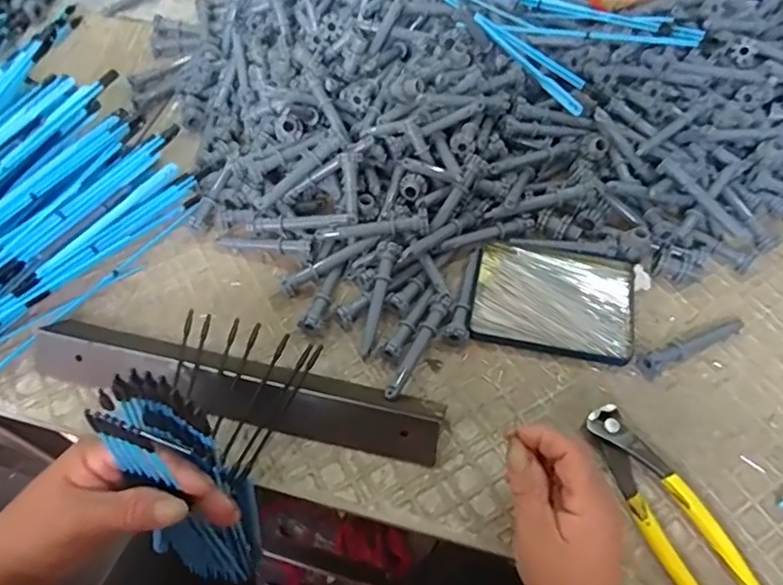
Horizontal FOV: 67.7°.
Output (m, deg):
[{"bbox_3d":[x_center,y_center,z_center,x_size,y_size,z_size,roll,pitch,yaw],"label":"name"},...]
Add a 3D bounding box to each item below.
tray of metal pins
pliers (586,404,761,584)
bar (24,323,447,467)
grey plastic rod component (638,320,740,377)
[{"bbox_3d":[0.135,0.006,0.489,0.131,0.012,0.097,10,59,7],"label":"tray of metal pins"},{"bbox_3d":[0.189,0.151,0.390,0.046,0.016,0.165,-22,61,-12],"label":"pliers"},{"bbox_3d":[-0.123,0.074,0.435,0.319,0.026,0.043,10,59,7],"label":"bar"},{"bbox_3d":[0.239,0.038,0.460,0.099,0.016,0.016,-23,61,-13],"label":"grey plastic rod component"}]

